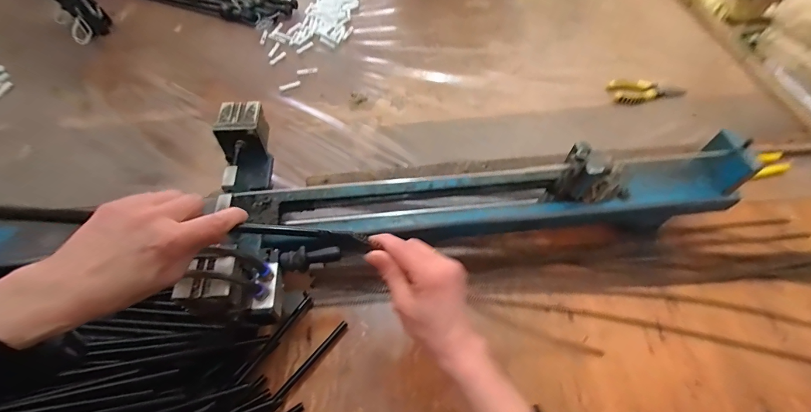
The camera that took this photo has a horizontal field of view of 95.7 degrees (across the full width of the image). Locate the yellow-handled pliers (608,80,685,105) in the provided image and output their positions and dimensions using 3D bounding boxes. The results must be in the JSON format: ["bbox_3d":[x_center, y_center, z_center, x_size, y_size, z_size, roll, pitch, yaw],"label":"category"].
[{"bbox_3d":[0.503,-0.235,0.752,0.163,0.028,0.045,0,57,-1],"label":"yellow-handled pliers"}]

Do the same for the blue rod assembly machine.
[{"bbox_3d":[0.106,-0.022,0.490,0.677,0.133,0.264,-4,57,-8],"label":"blue rod assembly machine"}]

